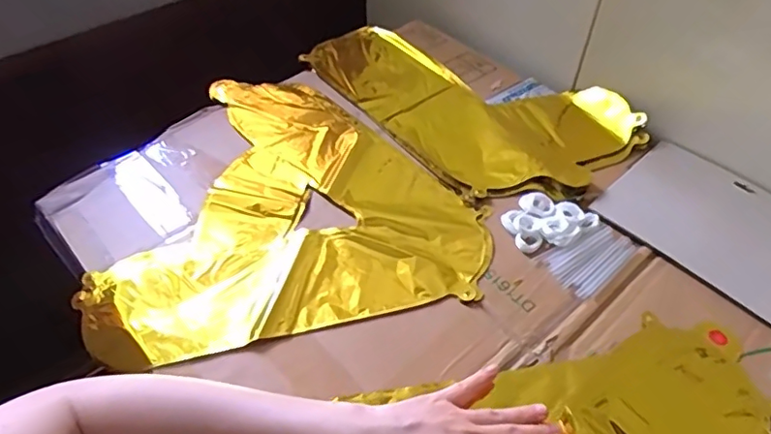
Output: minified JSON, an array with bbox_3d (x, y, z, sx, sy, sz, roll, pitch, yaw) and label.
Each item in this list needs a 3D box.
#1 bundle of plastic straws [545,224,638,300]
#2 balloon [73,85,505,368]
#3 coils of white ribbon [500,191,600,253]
[{"bbox_3d":[0.199,0.038,0.532,0.087,0.010,0.050,-30,56,-25],"label":"bundle of plastic straws"},{"bbox_3d":[-0.073,-0.008,0.586,0.353,0.032,0.375,9,50,9],"label":"balloon"},{"bbox_3d":[0.161,0.002,0.560,0.083,0.012,0.069,-26,54,-22],"label":"coils of white ribbon"}]

